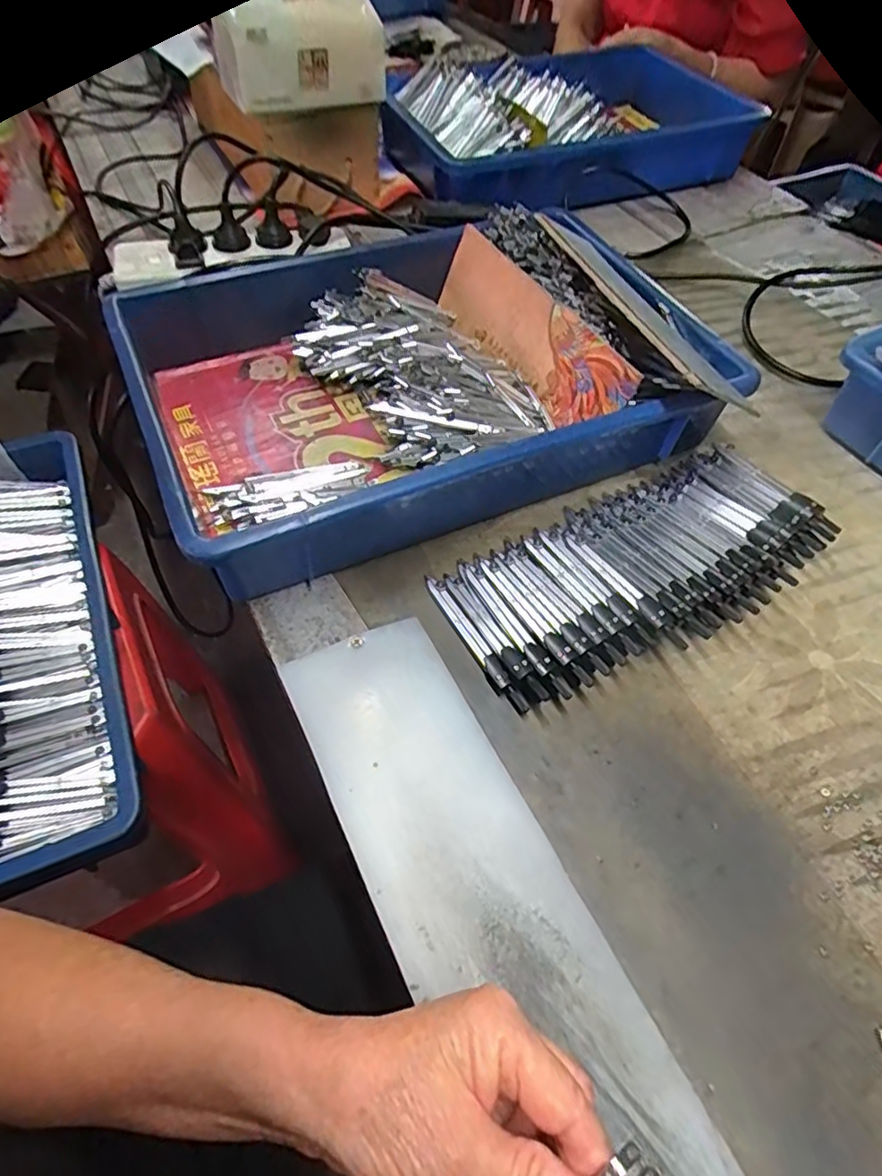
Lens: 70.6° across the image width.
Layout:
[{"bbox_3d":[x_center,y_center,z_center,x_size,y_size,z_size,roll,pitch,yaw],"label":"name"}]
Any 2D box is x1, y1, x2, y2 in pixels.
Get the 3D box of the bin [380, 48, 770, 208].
[{"bbox_3d":[0.151,-0.557,0.751,0.405,0.091,0.221,-19,58,-15],"label":"bin"}]

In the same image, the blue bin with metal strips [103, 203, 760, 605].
[{"bbox_3d":[-0.012,-0.181,0.495,0.426,0.086,0.303,-19,58,-15],"label":"blue bin with metal strips"}]

